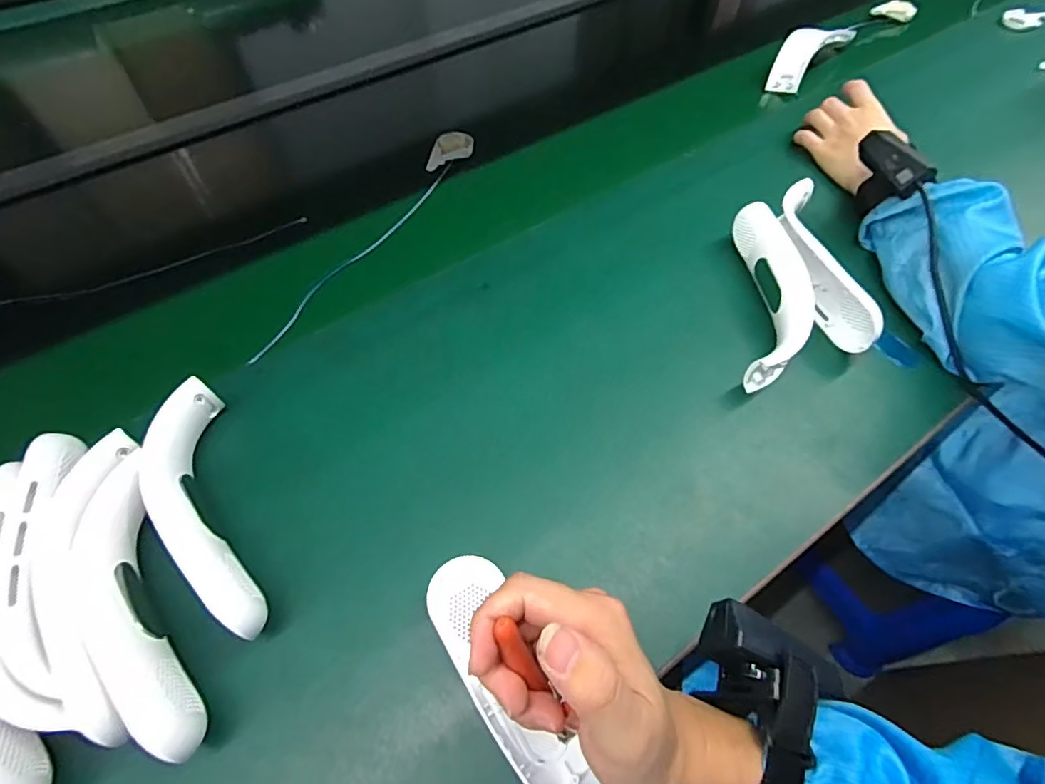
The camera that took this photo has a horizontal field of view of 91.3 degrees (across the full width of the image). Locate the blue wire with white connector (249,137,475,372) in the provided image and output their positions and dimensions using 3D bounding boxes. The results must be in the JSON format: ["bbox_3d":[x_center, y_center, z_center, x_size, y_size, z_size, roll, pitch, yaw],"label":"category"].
[{"bbox_3d":[-0.153,-0.173,0.544,0.043,0.011,0.381,20,59,13],"label":"blue wire with white connector"}]

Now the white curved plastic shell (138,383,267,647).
[{"bbox_3d":[-0.227,0.080,0.355,0.047,0.050,0.196,-24,60,-14],"label":"white curved plastic shell"}]

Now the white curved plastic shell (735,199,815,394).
[{"bbox_3d":[0.228,-0.096,0.466,0.048,0.051,0.190,7,58,5],"label":"white curved plastic shell"}]

